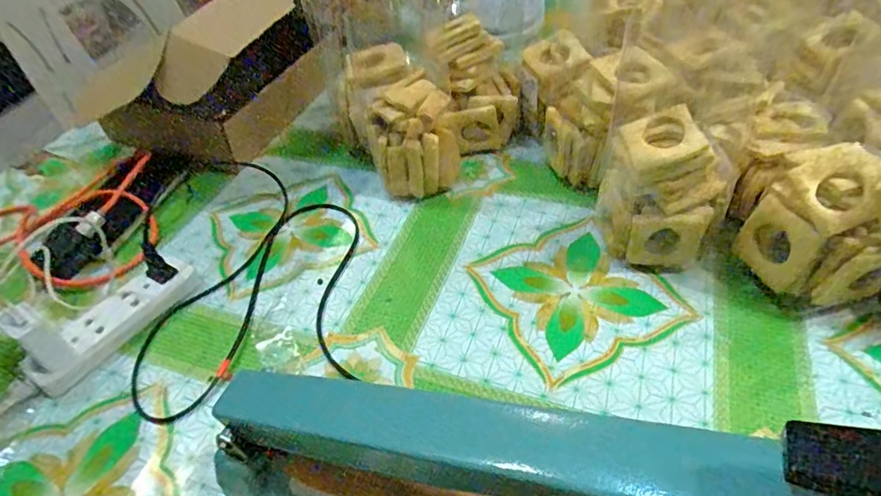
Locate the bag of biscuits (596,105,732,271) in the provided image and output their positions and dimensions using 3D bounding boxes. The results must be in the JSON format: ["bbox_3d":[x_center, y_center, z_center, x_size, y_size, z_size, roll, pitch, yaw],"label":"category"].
[{"bbox_3d":[0.189,-0.044,0.442,0.103,0.133,0.069,17,50,21],"label":"bag of biscuits"}]

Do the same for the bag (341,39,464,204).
[{"bbox_3d":[-0.051,-0.139,0.574,0.090,0.113,0.155,-23,48,-16],"label":"bag"}]

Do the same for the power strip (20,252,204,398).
[{"bbox_3d":[-0.284,0.062,0.456,0.046,0.023,0.145,25,53,27],"label":"power strip"}]

